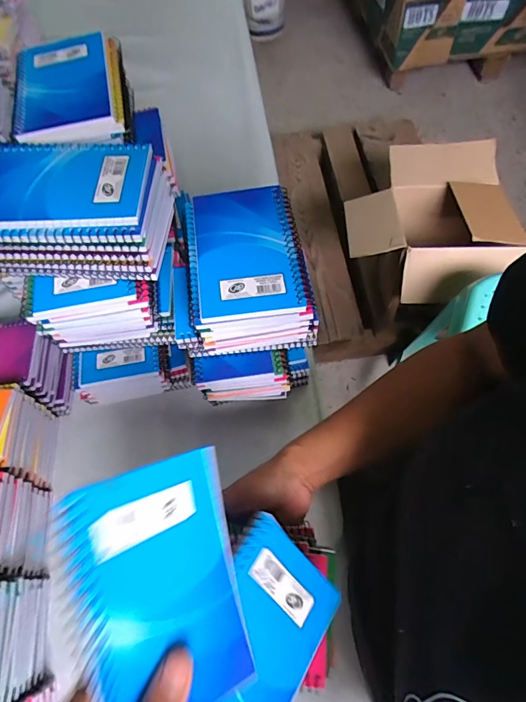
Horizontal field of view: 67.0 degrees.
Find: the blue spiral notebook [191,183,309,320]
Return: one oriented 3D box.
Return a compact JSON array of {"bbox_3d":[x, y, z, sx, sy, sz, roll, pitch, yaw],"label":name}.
[{"bbox_3d":[-0.015,-0.085,0.327,0.079,0.005,0.128,-7,64,-1],"label":"blue spiral notebook"}]

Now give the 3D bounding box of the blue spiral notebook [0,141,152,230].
[{"bbox_3d":[-0.152,-0.127,0.297,0.129,0.007,0.085,-1,64,2],"label":"blue spiral notebook"}]

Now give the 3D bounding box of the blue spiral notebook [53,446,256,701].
[{"bbox_3d":[-0.050,0.123,0.203,0.088,0.008,0.126,-7,83,-43],"label":"blue spiral notebook"}]

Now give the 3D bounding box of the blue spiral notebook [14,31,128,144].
[{"bbox_3d":[-0.178,-0.234,0.352,0.084,0.015,0.137,-16,64,-6],"label":"blue spiral notebook"}]

